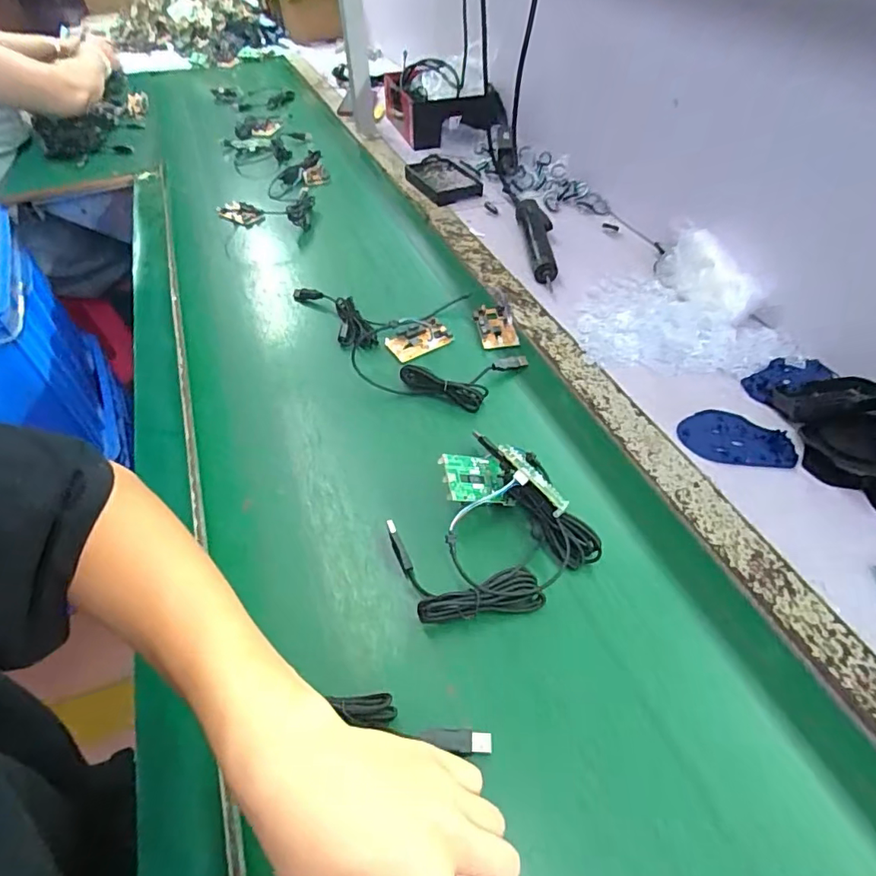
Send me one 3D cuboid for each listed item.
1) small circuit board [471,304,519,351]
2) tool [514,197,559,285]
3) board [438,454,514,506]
[{"bbox_3d":[0.073,-0.140,0.652,0.047,0.010,0.078,-8,48,-4],"label":"small circuit board"},{"bbox_3d":[0.149,-0.305,0.783,0.048,0.031,0.226,1,48,3],"label":"tool"},{"bbox_3d":[0.034,0.038,0.460,0.065,0.008,0.044,8,58,-32],"label":"board"}]

